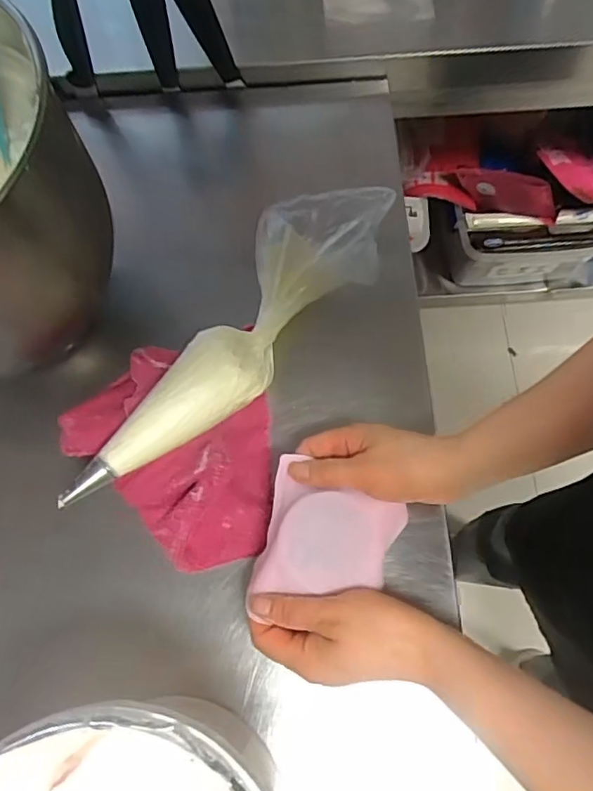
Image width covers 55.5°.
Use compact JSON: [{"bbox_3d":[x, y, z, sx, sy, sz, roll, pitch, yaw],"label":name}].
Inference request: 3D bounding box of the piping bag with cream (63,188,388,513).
[{"bbox_3d":[-0.042,-0.042,0.439,0.103,0.057,0.329,30,74,12],"label":"piping bag with cream"}]

